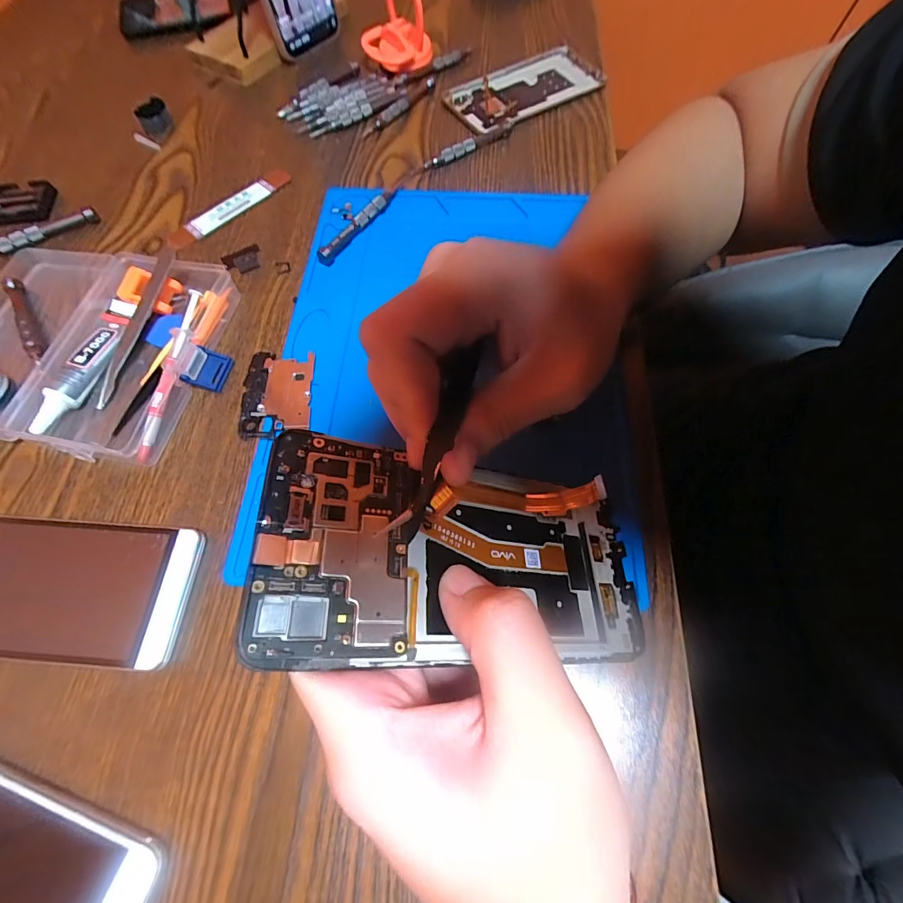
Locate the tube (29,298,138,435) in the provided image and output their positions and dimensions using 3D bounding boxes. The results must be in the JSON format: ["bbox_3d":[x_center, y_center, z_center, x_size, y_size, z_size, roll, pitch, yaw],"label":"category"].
[{"bbox_3d":[-0.238,-0.058,0.276,0.024,0.017,0.102,9,67,4],"label":"tube"}]

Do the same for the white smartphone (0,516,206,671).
[{"bbox_3d":[-0.211,0.073,0.224,0.141,0.010,0.070,4,66,2],"label":"white smartphone"}]

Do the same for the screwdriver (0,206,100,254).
[{"bbox_3d":[-0.332,-0.172,0.332,0.095,0.010,0.014,-27,69,-11],"label":"screwdriver"}]

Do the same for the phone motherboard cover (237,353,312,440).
[{"bbox_3d":[-0.113,-0.039,0.273,0.043,0.007,0.063,-5,67,-2],"label":"phone motherboard cover"}]

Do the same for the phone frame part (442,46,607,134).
[{"bbox_3d":[0.074,-0.353,0.403,0.147,0.014,0.067,-30,70,-12],"label":"phone frame part"}]

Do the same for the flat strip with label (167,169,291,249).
[{"bbox_3d":[-0.185,-0.205,0.347,0.023,0.004,0.113,41,72,16],"label":"flat strip with label"}]

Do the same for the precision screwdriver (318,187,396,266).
[{"bbox_3d":[-0.072,-0.180,0.330,0.011,0.012,0.091,31,70,13],"label":"precision screwdriver"}]

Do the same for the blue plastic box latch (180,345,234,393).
[{"bbox_3d":[-0.162,-0.055,0.279,0.023,0.004,0.028,22,65,-25],"label":"blue plastic box latch"}]

